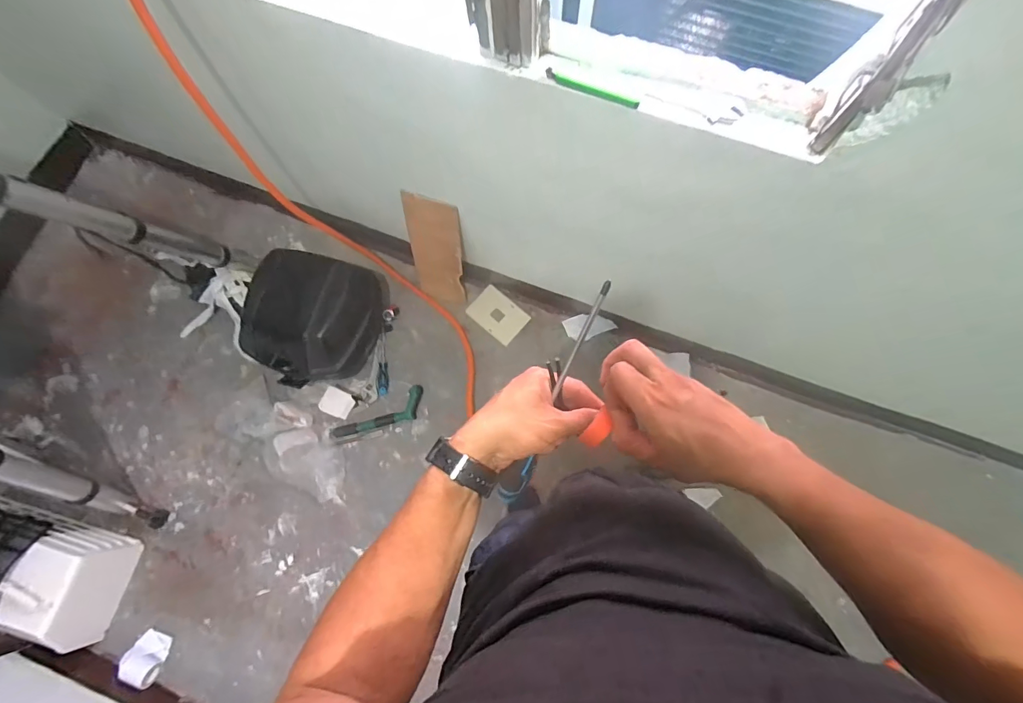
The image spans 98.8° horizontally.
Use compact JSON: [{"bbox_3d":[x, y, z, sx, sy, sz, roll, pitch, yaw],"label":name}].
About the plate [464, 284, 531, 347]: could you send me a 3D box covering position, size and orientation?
[{"bbox_3d":[-0.048,-0.133,1.583,0.198,0.016,0.146,39,75,6],"label":"plate"}]

